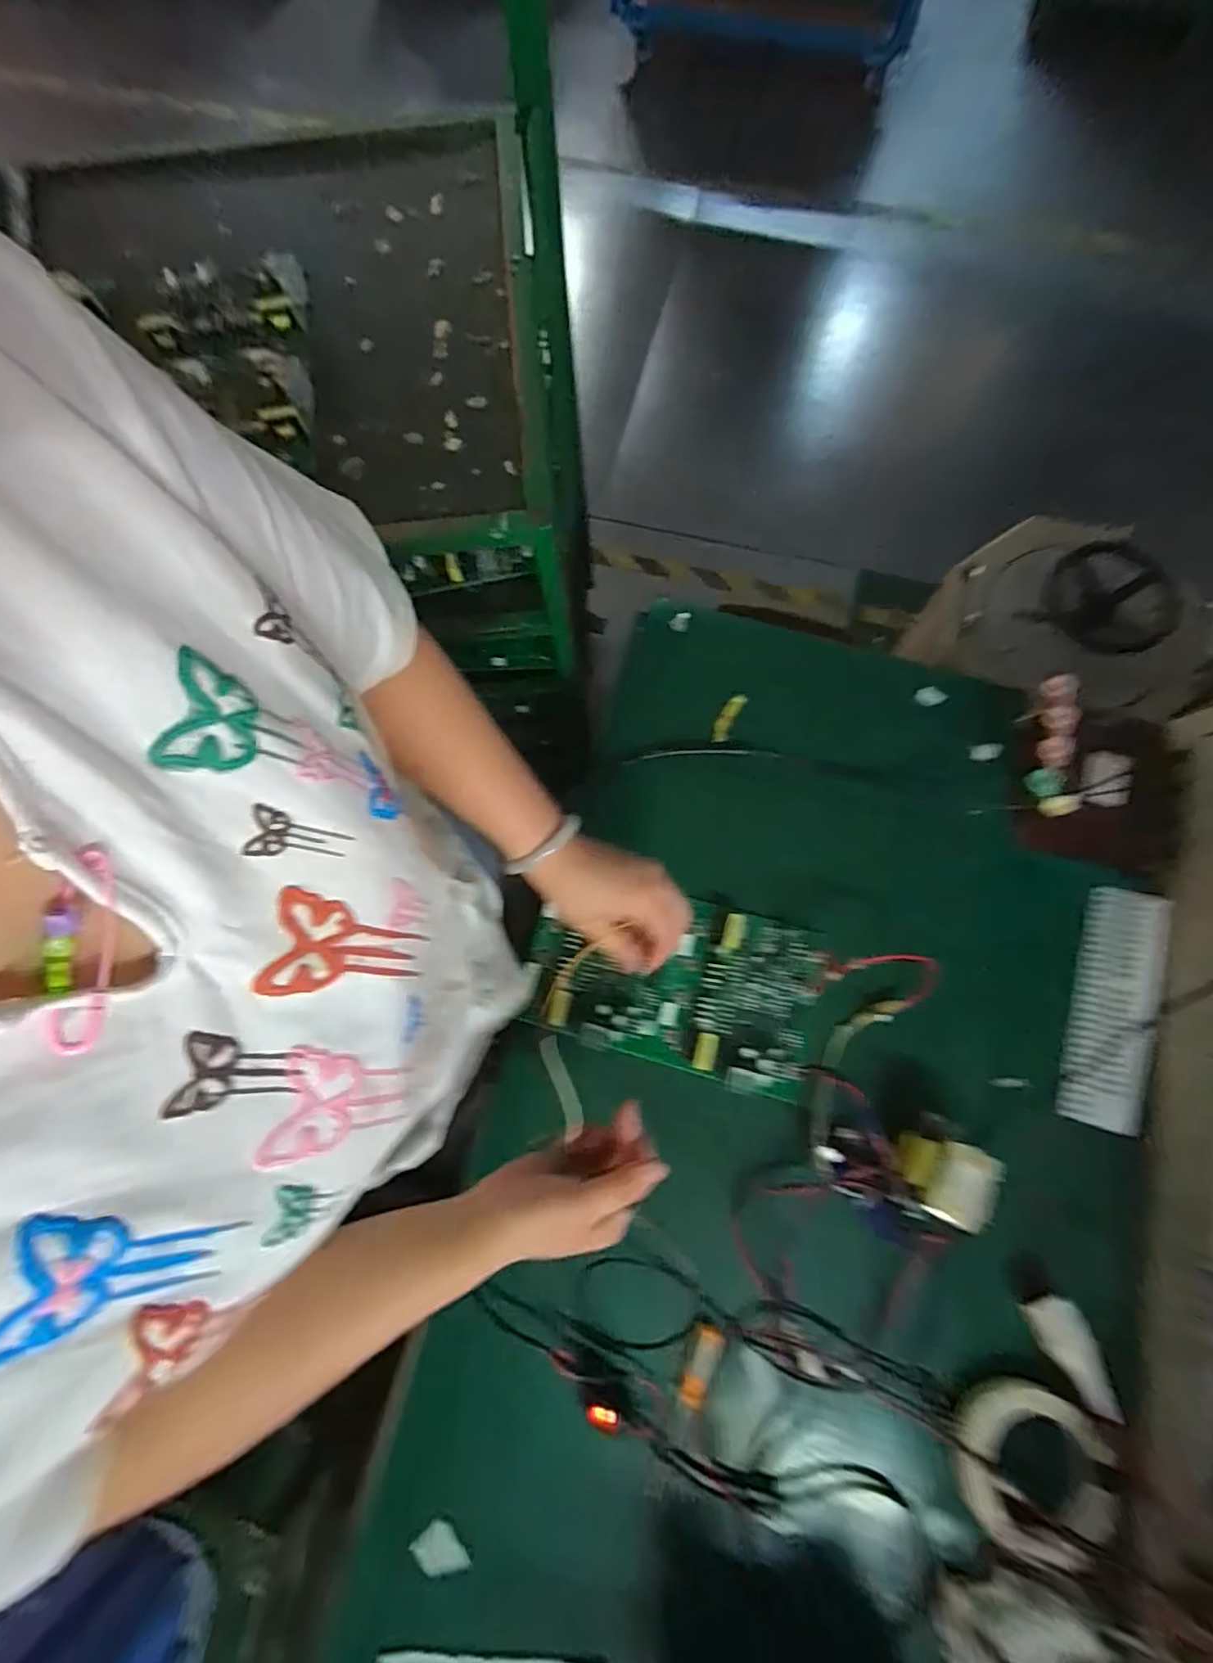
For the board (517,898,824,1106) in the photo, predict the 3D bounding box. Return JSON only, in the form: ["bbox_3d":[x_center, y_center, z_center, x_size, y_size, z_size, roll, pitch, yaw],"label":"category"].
[{"bbox_3d":[0.058,0.133,0.579,0.257,0.025,0.150,14,75,6],"label":"board"}]

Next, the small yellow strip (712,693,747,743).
[{"bbox_3d":[0.125,-0.117,0.660,0.020,0.005,0.060,24,80,16],"label":"small yellow strip"}]

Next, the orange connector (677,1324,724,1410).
[{"bbox_3d":[0.072,0.417,0.497,0.023,0.011,0.060,21,75,8],"label":"orange connector"}]

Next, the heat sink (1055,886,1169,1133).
[{"bbox_3d":[0.445,0.151,0.557,0.061,0.017,0.207,19,75,7],"label":"heat sink"}]

